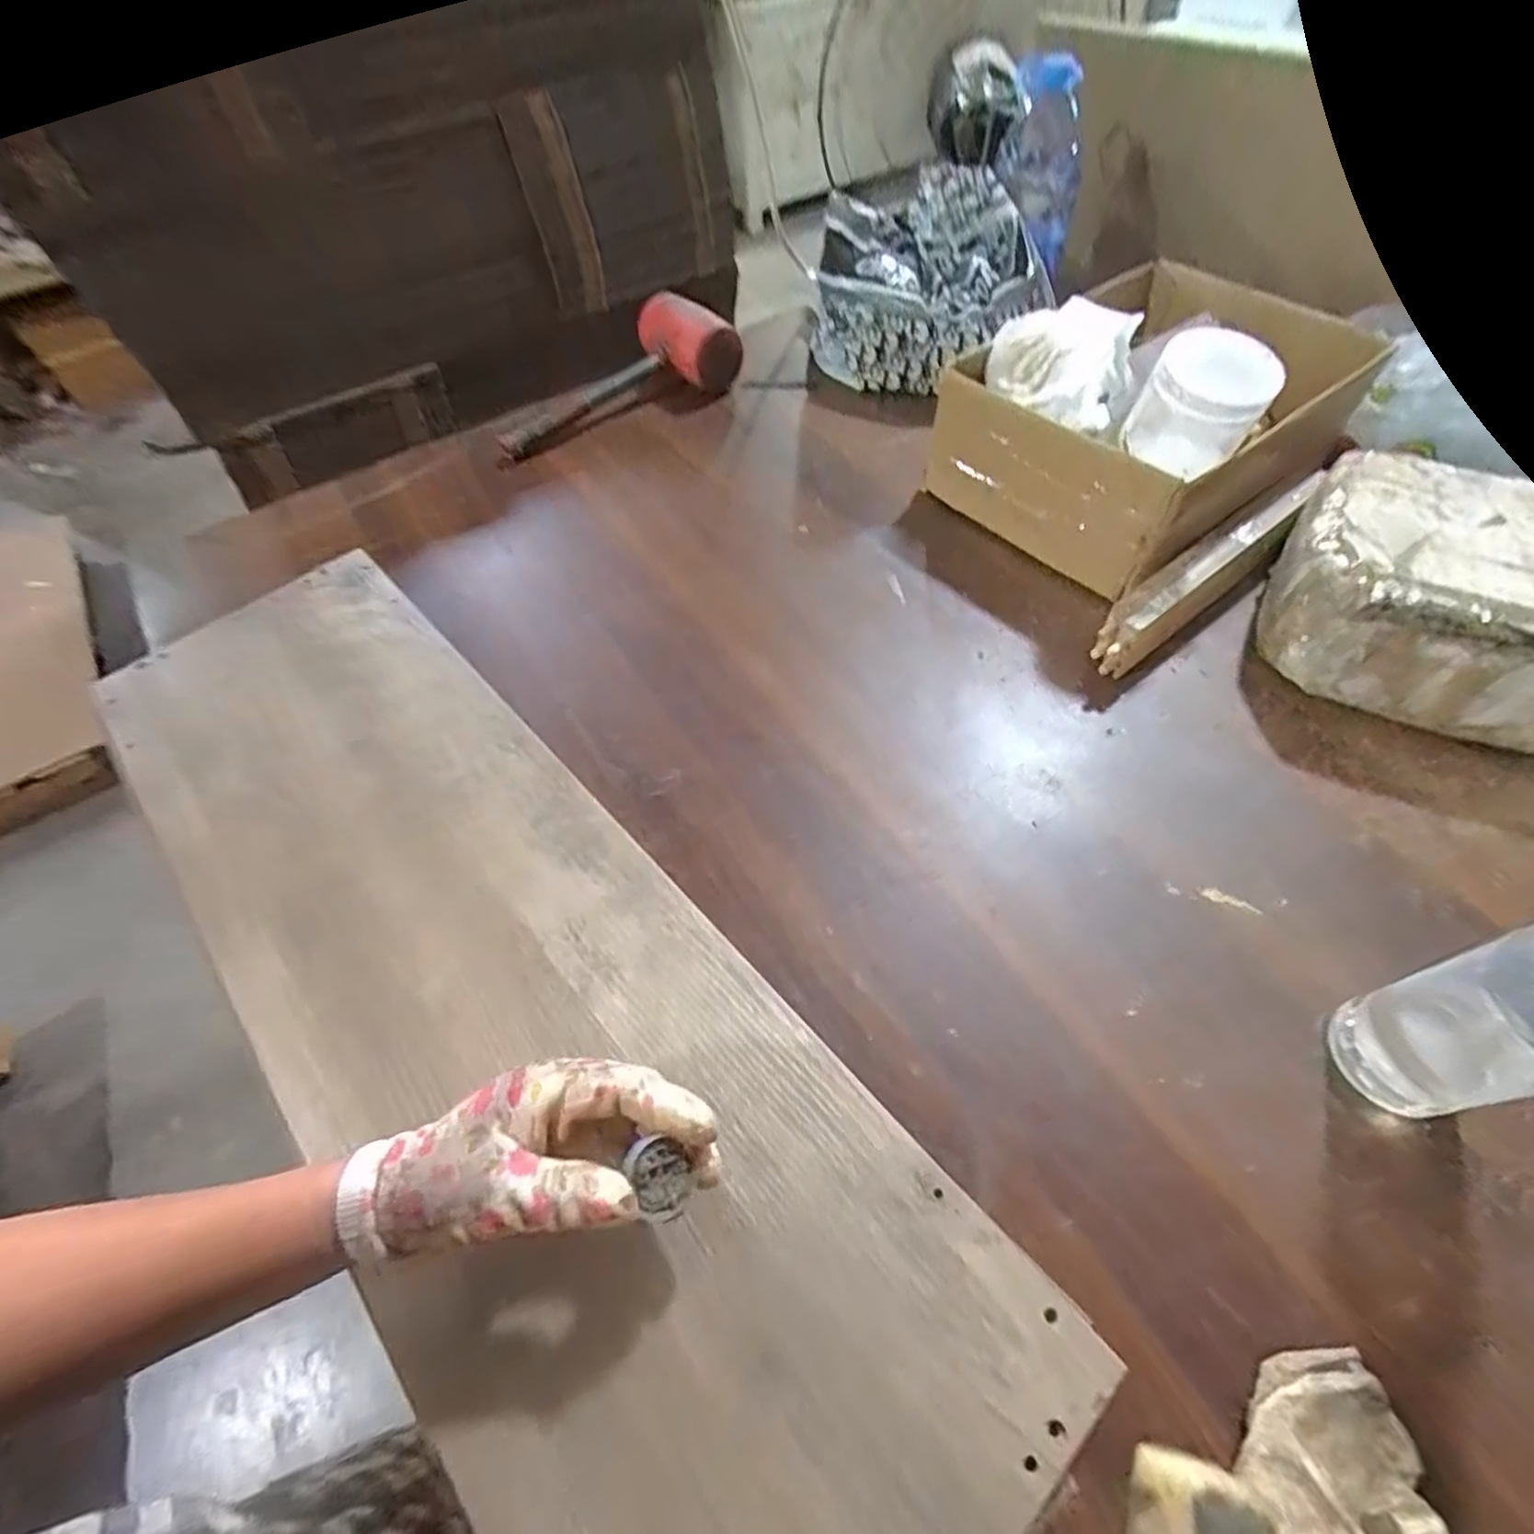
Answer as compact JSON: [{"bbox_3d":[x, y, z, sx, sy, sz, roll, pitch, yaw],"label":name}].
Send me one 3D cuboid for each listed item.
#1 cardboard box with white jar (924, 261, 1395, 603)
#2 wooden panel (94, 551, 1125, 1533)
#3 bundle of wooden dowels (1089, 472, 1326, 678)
[{"bbox_3d":[0.343,-0.320,0.620,0.287,0.193,0.251,-32,59,-14],"label":"cardboard box with white jar"},{"bbox_3d":[-0.192,0.105,0.426,0.238,0.019,0.765,-39,62,-20],"label":"wooden panel"},{"bbox_3d":[0.375,-0.160,0.583,0.257,0.064,0.048,-32,59,-15],"label":"bundle of wooden dowels"}]

